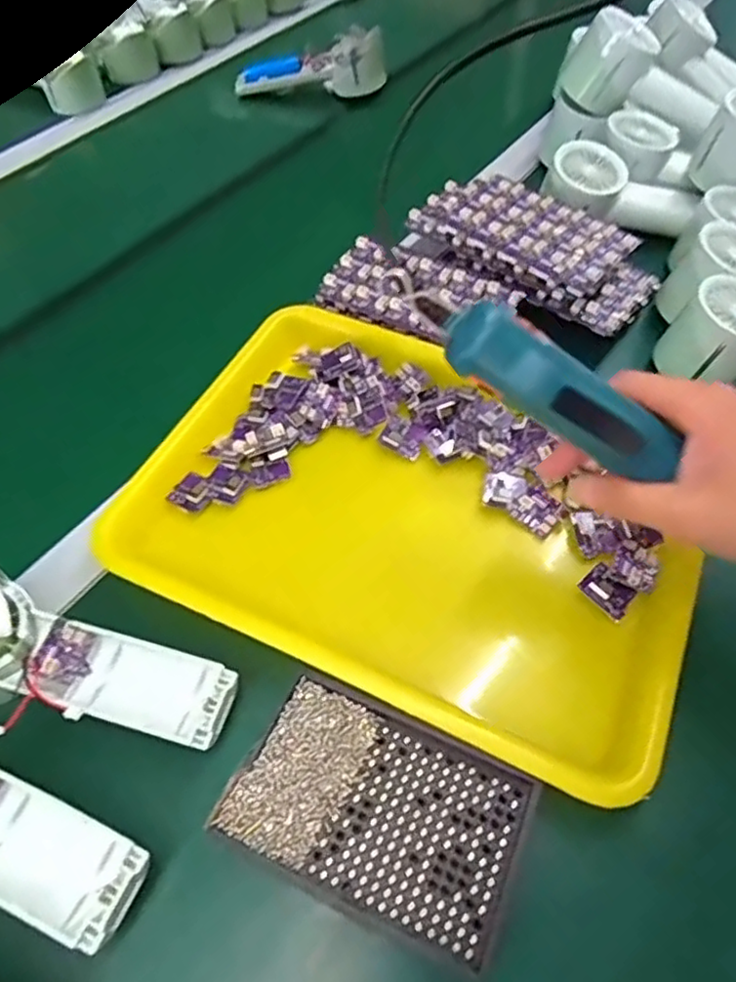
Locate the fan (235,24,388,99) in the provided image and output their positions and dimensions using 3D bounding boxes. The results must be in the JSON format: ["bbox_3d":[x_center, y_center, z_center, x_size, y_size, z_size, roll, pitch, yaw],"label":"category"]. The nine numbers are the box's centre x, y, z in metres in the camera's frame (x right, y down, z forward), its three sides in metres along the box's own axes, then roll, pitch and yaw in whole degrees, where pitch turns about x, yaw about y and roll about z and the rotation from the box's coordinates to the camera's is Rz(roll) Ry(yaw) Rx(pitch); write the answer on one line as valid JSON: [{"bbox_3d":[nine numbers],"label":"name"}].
[{"bbox_3d":[-0.065,-0.491,0.738,0.170,0.058,0.055,3,55,3],"label":"fan"}]

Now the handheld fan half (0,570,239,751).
[{"bbox_3d":[-0.159,0.089,0.330,0.174,0.029,0.062,17,57,12],"label":"handheld fan half"}]

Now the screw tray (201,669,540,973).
[{"bbox_3d":[0.006,0.151,0.311,0.132,0.011,0.083,21,58,15],"label":"screw tray"}]

